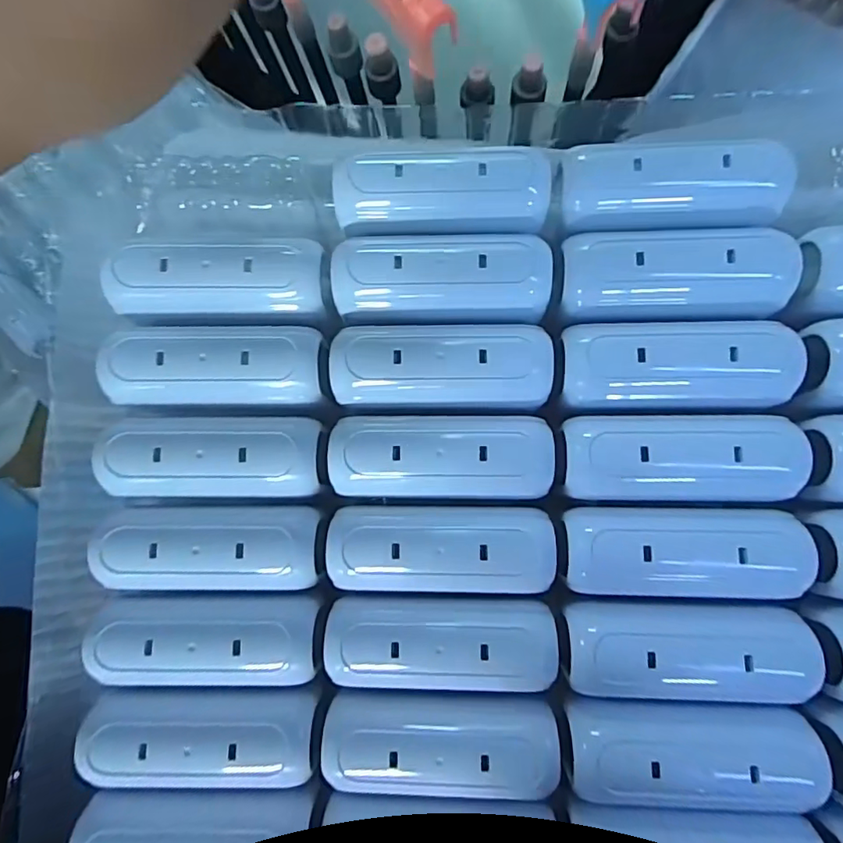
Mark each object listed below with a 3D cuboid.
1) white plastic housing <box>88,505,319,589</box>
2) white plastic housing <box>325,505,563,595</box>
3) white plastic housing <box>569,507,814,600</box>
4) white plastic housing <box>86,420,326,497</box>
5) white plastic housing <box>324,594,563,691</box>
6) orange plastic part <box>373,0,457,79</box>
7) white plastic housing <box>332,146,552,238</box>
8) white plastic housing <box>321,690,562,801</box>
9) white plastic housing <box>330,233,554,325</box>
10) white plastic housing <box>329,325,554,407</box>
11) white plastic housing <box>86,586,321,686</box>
[{"bbox_3d":[-0.073,0.042,0.183,0.072,0.015,0.027,-1,82,6],"label":"white plastic housing"},{"bbox_3d":[0.007,0.043,0.180,0.074,0.017,0.027,0,82,6],"label":"white plastic housing"},{"bbox_3d":[0.087,0.044,0.179,0.074,0.011,0.029,0,82,6],"label":"white plastic housing"},{"bbox_3d":[-0.072,0.012,0.184,0.073,0.015,0.026,-2,82,6],"label":"white plastic housing"},{"bbox_3d":[0.006,0.073,0.177,0.074,0.015,0.028,2,83,7],"label":"white plastic housing"},{"bbox_3d":[-0.008,-0.248,0.323,0.029,0.031,0.078,-30,80,2],"label":"orange plastic part"},{"bbox_3d":[0.007,-0.080,0.188,0.074,0.017,0.023,-2,82,6],"label":"white plastic housing"},{"bbox_3d":[0.006,0.106,0.173,0.074,0.020,0.031,-1,82,6],"label":"white plastic housing"},{"bbox_3d":[0.007,-0.050,0.188,0.074,0.018,0.027,-1,82,6],"label":"white plastic housing"},{"bbox_3d":[0.007,-0.020,0.185,0.074,0.015,0.029,0,82,6],"label":"white plastic housing"},{"bbox_3d":[-0.072,0.072,0.179,0.071,0.013,0.028,-2,82,6],"label":"white plastic housing"}]

